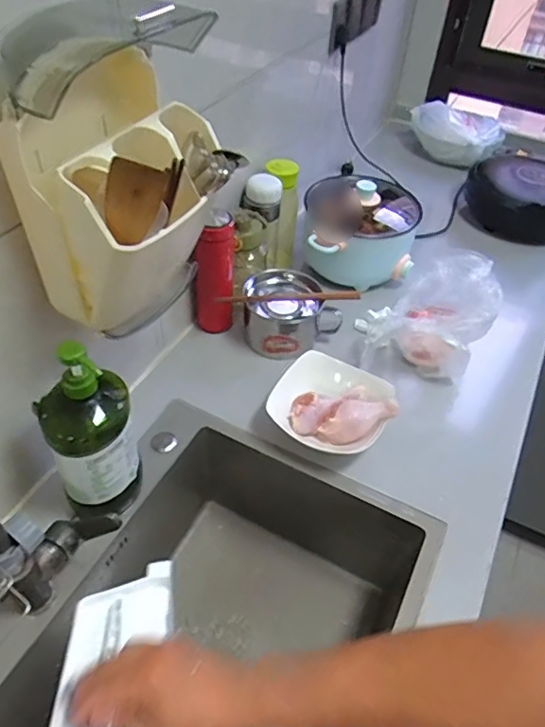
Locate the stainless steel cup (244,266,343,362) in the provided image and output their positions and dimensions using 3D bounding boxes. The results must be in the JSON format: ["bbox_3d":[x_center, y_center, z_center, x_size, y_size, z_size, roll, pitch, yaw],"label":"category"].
[{"bbox_3d":[0.024,-0.086,0.957,0.137,0.094,0.138,2,46,-2],"label":"stainless steel cup"}]

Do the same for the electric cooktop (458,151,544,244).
[{"bbox_3d":[0.574,-0.377,1.247,0.266,0.107,0.204,31,52,23],"label":"electric cooktop"}]

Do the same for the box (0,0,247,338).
[{"bbox_3d":[-0.142,-0.181,0.588,0.173,0.307,0.216,21,49,15],"label":"box"}]

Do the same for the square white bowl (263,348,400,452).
[{"bbox_3d":[0.088,0.068,0.845,0.187,0.072,0.142,19,48,13],"label":"square white bowl"}]

